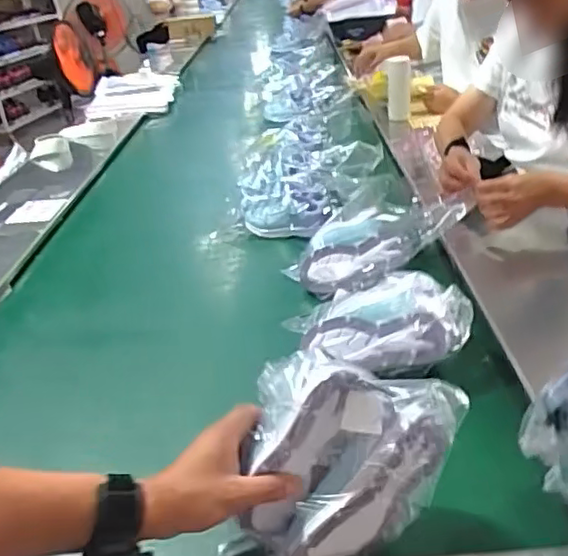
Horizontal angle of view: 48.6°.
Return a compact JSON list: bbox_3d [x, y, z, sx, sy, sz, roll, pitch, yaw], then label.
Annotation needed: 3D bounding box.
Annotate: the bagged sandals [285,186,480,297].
[{"bbox_3d":[0.164,-0.068,1.117,0.330,0.072,0.198,-29,35,-36],"label":"bagged sandals"}]

